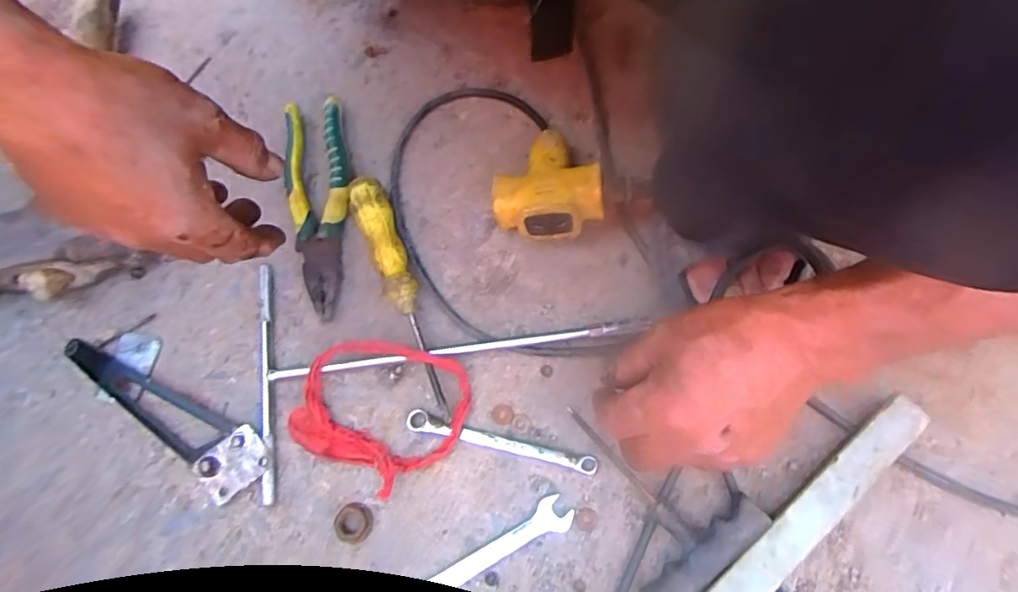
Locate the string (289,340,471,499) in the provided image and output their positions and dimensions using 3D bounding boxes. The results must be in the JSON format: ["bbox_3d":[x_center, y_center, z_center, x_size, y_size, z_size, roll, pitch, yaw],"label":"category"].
[{"bbox_3d":[-0.093,0.083,0.413,0.117,0.016,0.102,17,73,7],"label":"string"}]

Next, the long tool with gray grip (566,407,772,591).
[{"bbox_3d":[0.089,0.130,0.384,0.091,0.031,0.132,-40,75,-11],"label":"long tool with gray grip"}]

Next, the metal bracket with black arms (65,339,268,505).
[{"bbox_3d":[-0.256,0.082,0.418,0.185,0.013,0.049,32,75,12],"label":"metal bracket with black arms"}]

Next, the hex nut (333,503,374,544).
[{"bbox_3d":[-0.107,0.156,0.391,0.025,0.010,0.025,12,72,6],"label":"hex nut"}]

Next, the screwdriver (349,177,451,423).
[{"bbox_3d":[-0.079,-0.004,0.436,0.027,0.027,0.197,-24,72,-6],"label":"screwdriver"}]

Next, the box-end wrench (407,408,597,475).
[{"bbox_3d":[-0.006,0.105,0.407,0.138,0.011,0.014,14,72,6],"label":"box-end wrench"}]

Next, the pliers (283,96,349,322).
[{"bbox_3d":[-0.154,-0.074,0.462,0.049,0.019,0.190,-8,71,-1],"label":"pliers"}]

